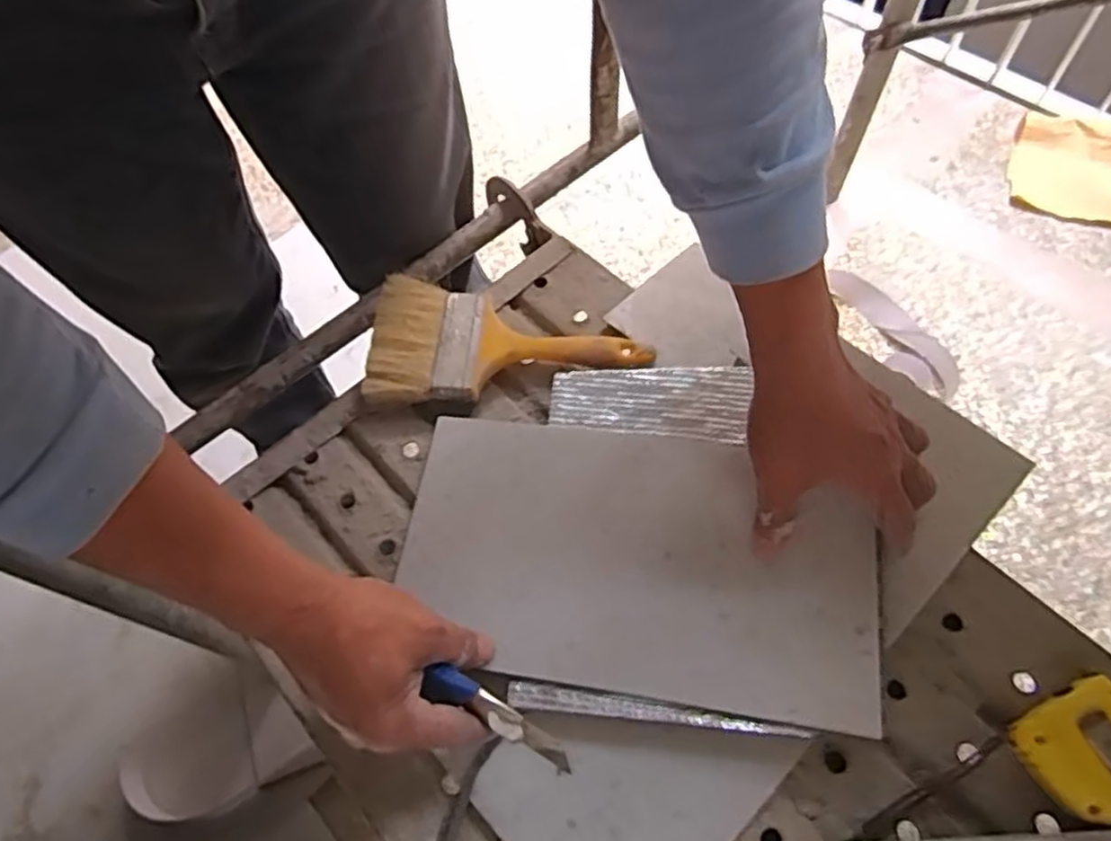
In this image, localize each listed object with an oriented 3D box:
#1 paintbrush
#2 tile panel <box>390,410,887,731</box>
[{"bbox_3d":[-0.039,-0.053,0.555,0.213,0.018,0.106,8,65,4],"label":"paintbrush"},{"bbox_3d":[0.050,0.089,0.466,0.301,0.011,0.173,7,63,9],"label":"tile panel"}]

